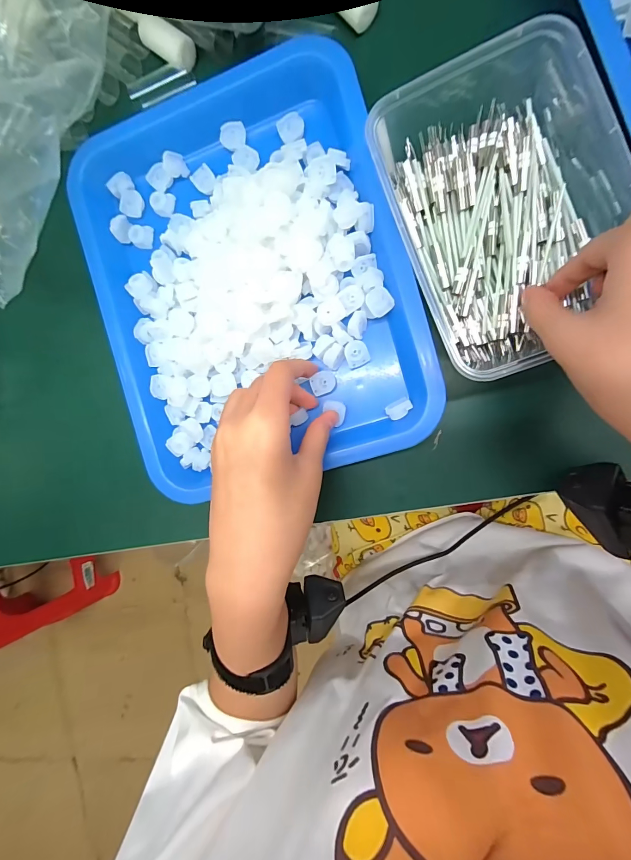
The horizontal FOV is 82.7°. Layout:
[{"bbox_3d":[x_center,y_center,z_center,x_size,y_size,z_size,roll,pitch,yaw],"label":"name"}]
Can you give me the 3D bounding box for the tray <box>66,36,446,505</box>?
[{"bbox_3d":[-0.052,-0.109,0.262,0.220,0.046,0.289,-15,91,10],"label":"tray"}]

